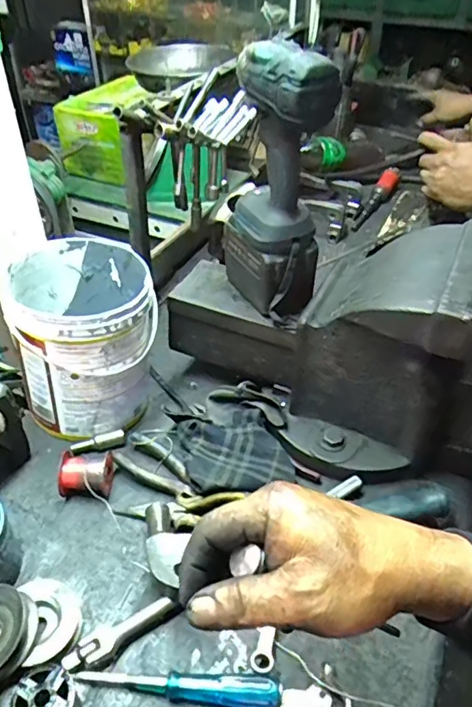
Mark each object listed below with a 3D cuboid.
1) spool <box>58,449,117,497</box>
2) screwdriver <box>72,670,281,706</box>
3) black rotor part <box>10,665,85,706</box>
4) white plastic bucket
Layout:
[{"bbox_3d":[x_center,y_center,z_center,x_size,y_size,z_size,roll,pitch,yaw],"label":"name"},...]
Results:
[{"bbox_3d":[-0.180,0.145,0.656,0.064,0.046,0.055,7,42,7],"label":"spool"},{"bbox_3d":[-0.053,0.307,0.501,0.183,0.025,0.024,4,42,3],"label":"screwdriver"},{"bbox_3d":[-0.164,0.309,0.478,0.051,0.044,0.051,-25,48,-26],"label":"black rotor part"},{"bbox_3d":[-0.188,-0.022,0.711,0.163,0.188,0.173,1,42,-1],"label":"white plastic bucket"}]

